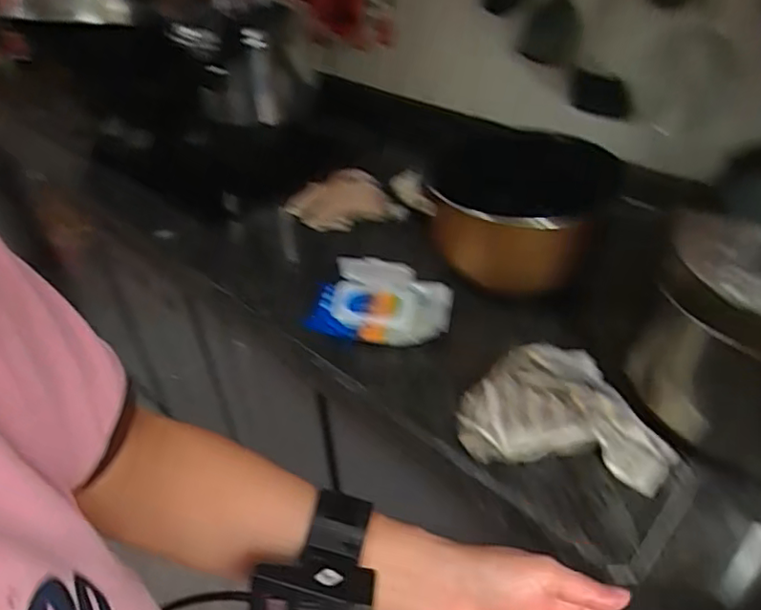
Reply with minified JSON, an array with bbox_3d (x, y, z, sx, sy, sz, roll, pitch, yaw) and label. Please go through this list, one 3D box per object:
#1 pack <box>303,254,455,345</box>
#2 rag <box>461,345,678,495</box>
[{"bbox_3d":[-0.001,-0.013,0.732,0.176,0.076,0.089,-1,37,4],"label":"pack"},{"bbox_3d":[0.196,0.100,0.624,0.205,0.045,0.171,10,39,17],"label":"rag"}]

